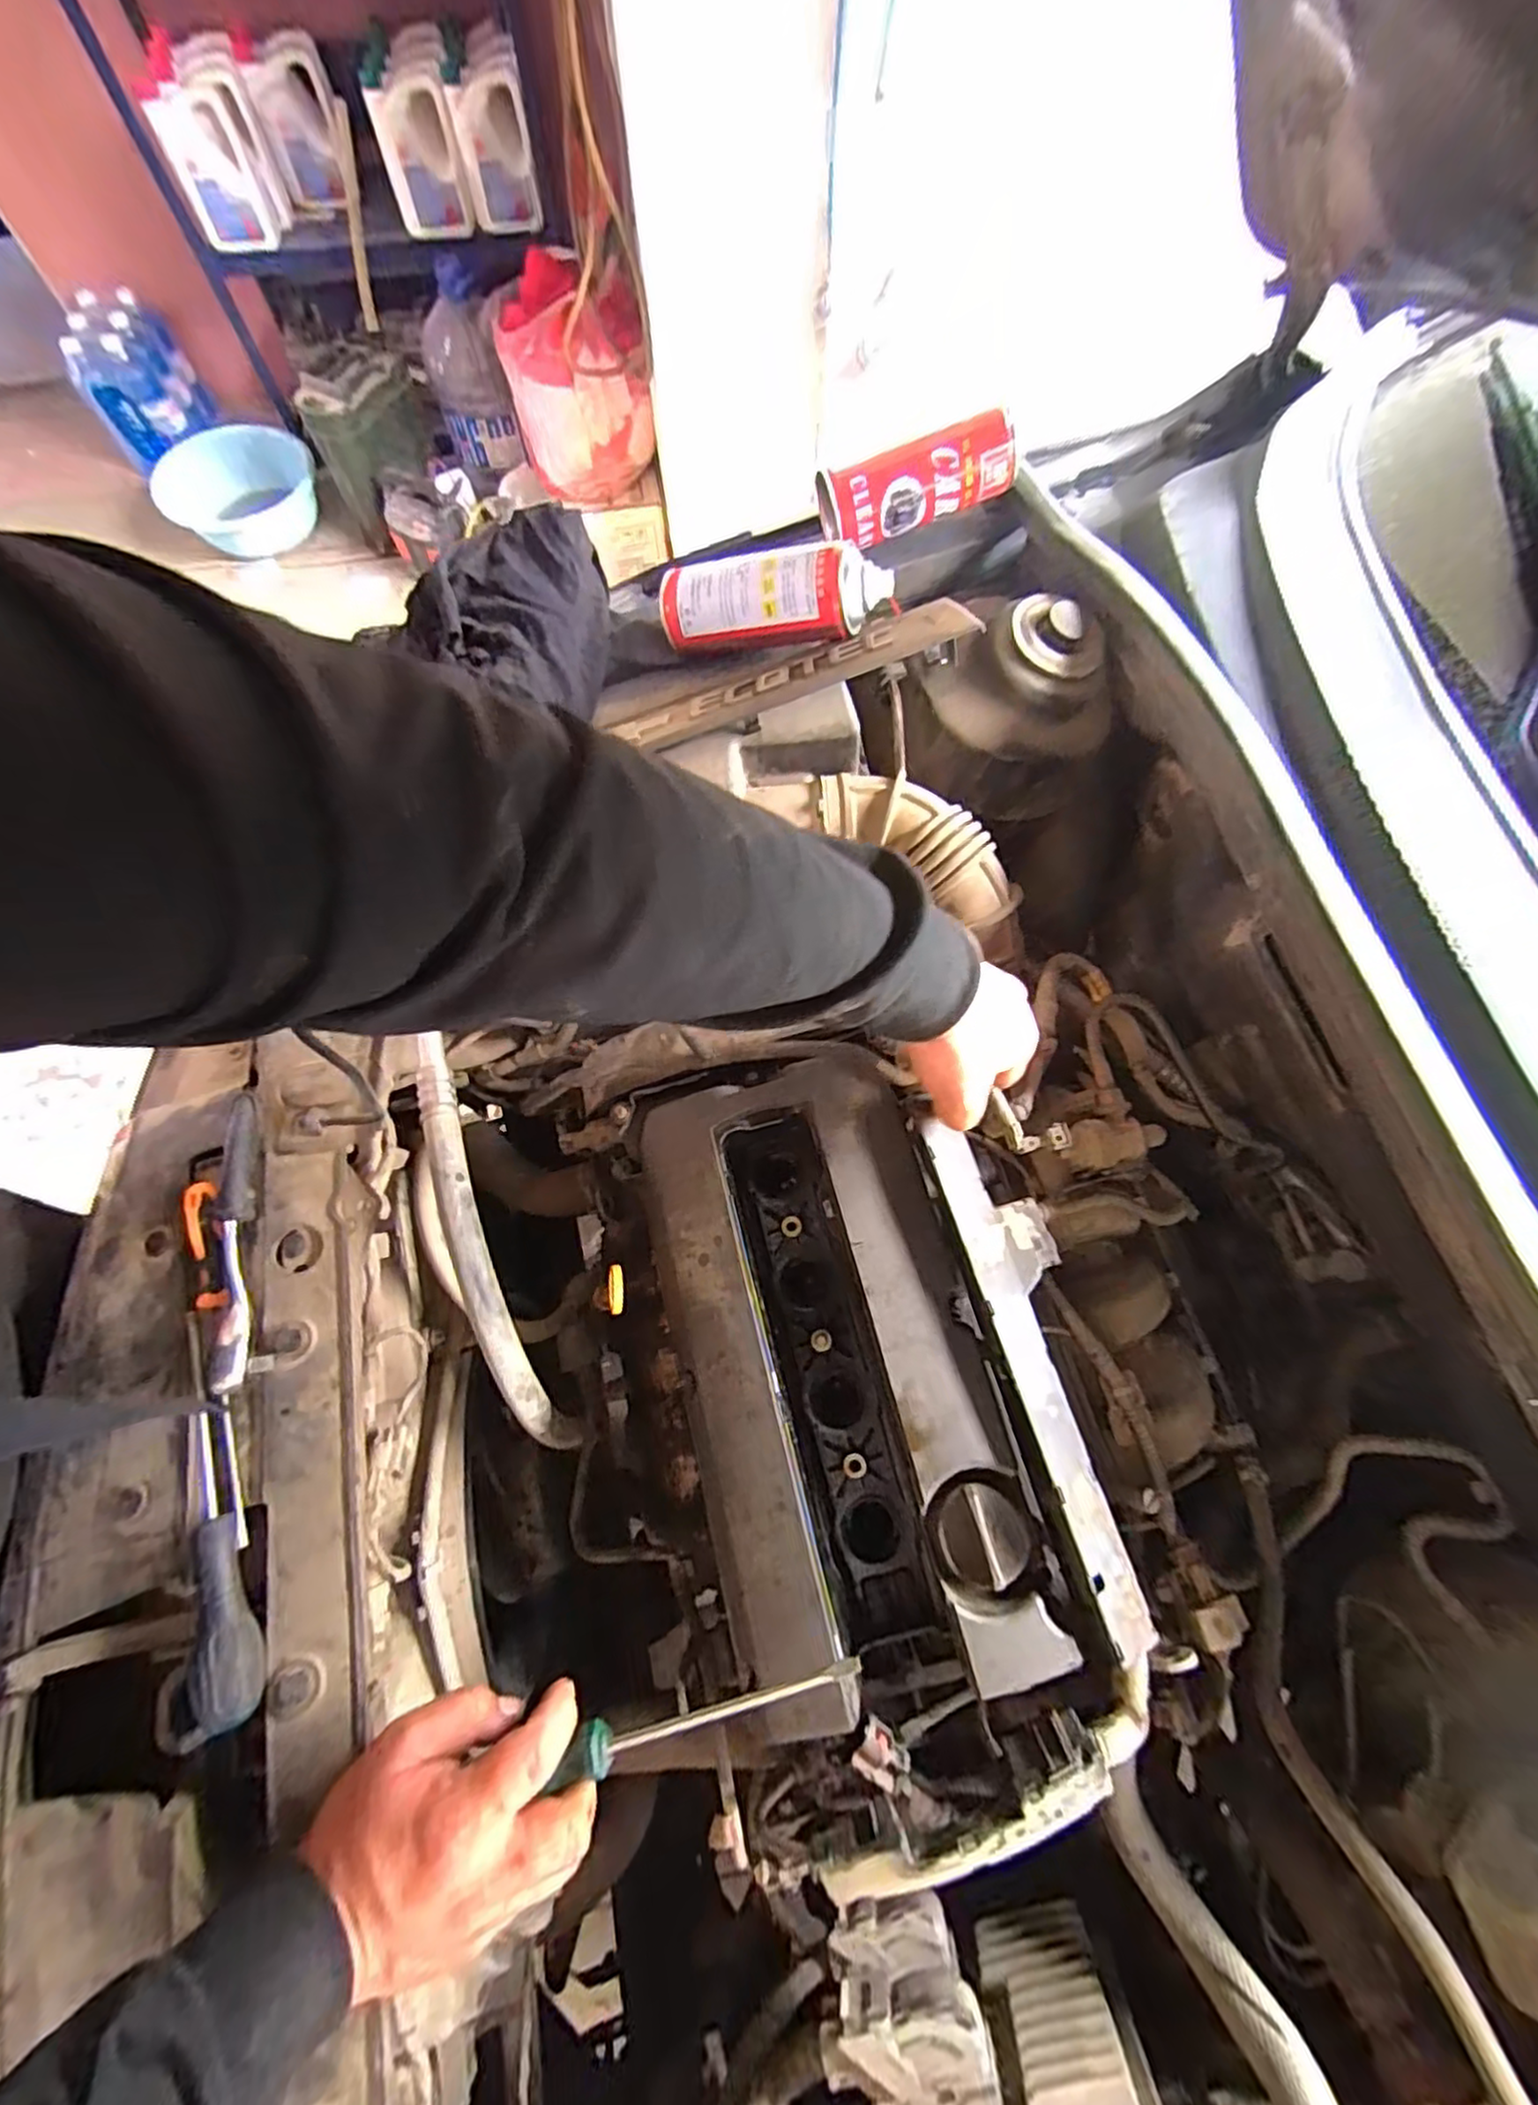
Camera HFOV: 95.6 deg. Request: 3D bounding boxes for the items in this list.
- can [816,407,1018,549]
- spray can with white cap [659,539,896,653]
[{"bbox_3d":[0.124,-0.483,0.590,0.160,0.055,0.055,-12,70,9],"label":"can"},{"bbox_3d":[0.000,-0.371,0.570,0.191,0.057,0.055,5,70,18],"label":"spray can with white cap"}]

